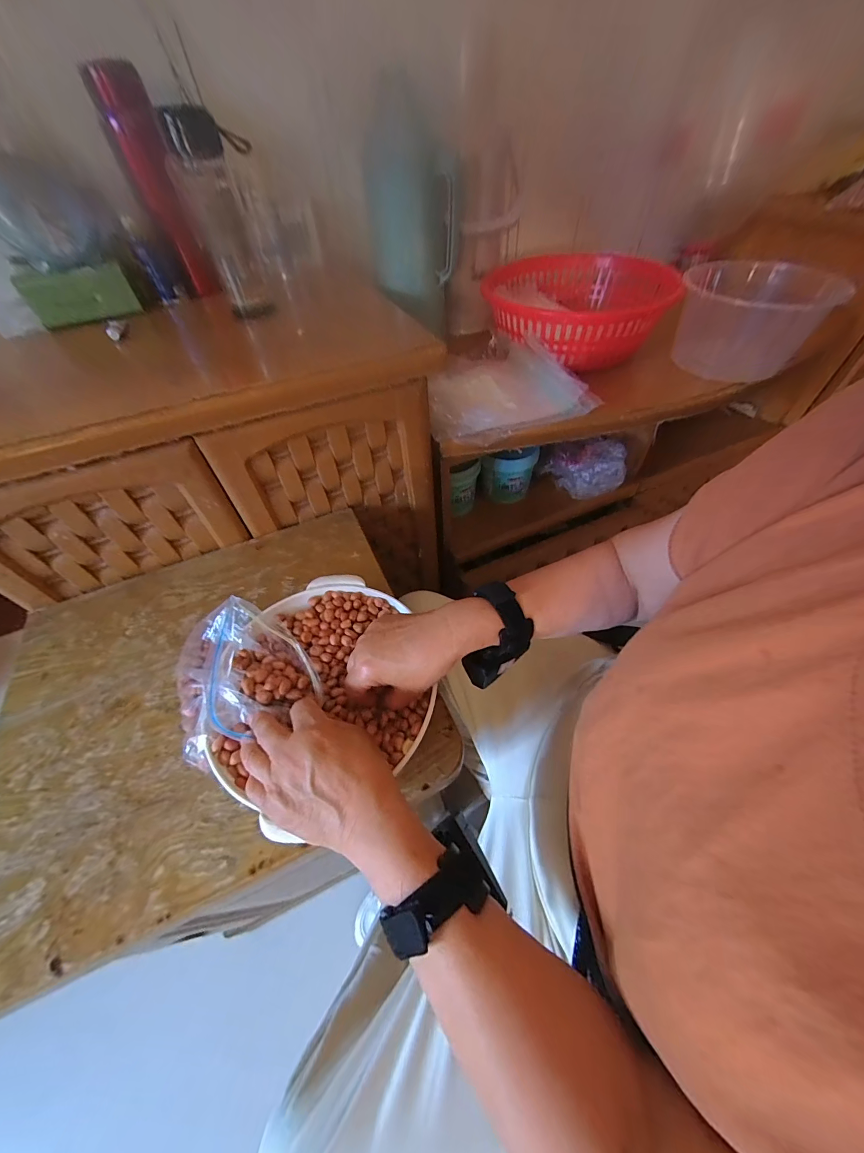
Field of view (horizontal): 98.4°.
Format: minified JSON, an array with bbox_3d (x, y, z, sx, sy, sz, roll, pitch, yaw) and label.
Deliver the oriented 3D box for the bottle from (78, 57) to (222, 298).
[{"bbox_3d":[-0.410,-0.577,0.565,0.064,0.236,0.067,-31,57,-18],"label":"bottle"}]

